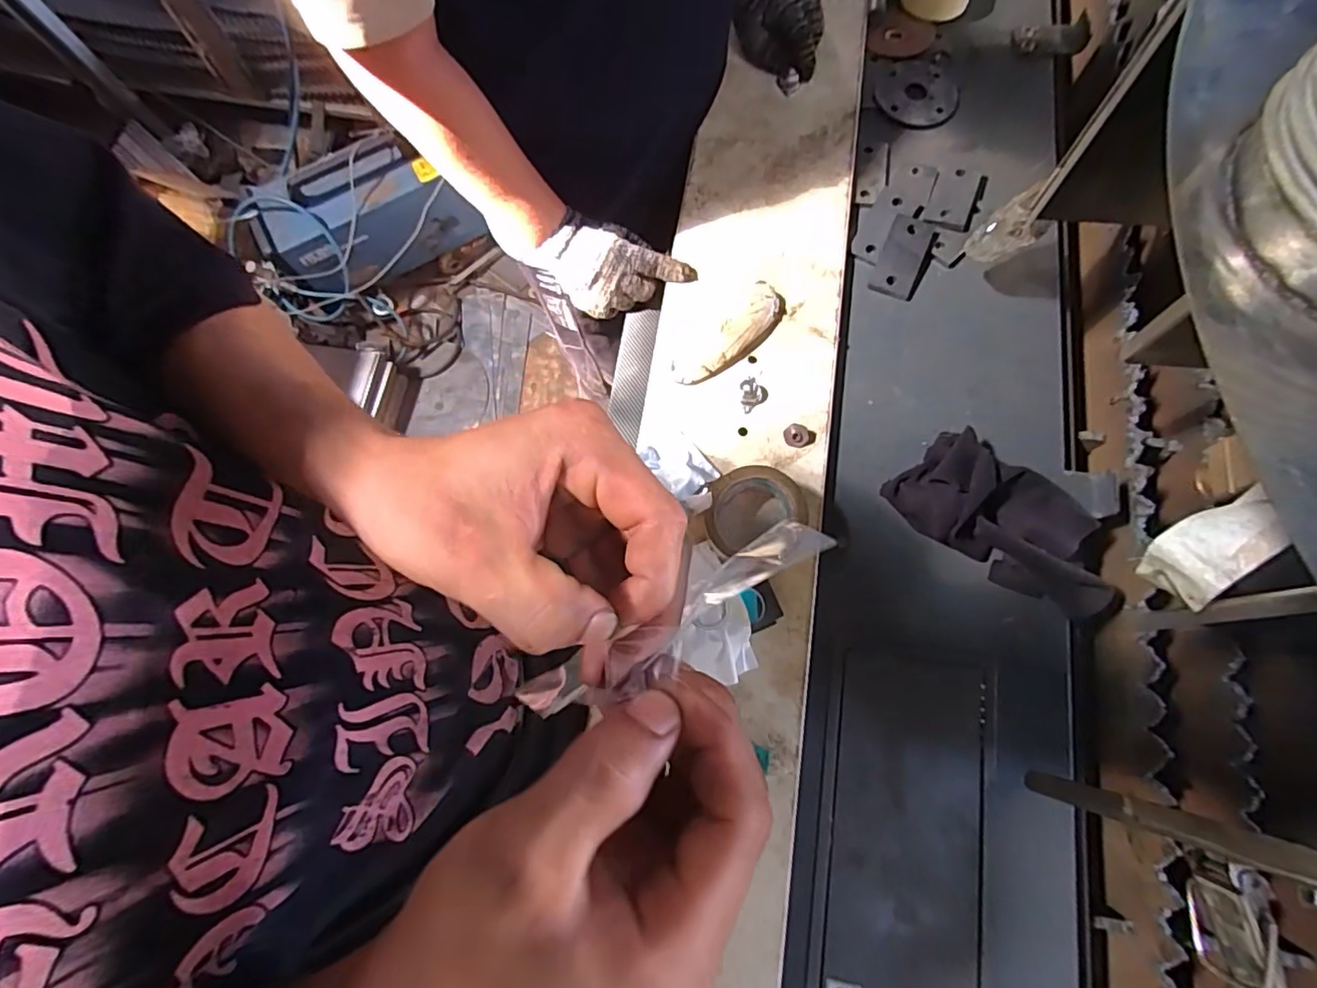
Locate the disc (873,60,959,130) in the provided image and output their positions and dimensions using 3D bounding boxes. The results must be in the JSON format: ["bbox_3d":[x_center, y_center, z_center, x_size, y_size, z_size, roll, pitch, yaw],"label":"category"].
[{"bbox_3d":[0.347,-0.539,0.787,0.108,0.006,0.119,18,76,9],"label":"disc"}]

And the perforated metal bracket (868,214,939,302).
[{"bbox_3d":[0.297,-0.284,0.711,0.057,0.015,0.098,22,77,10],"label":"perforated metal bracket"}]

